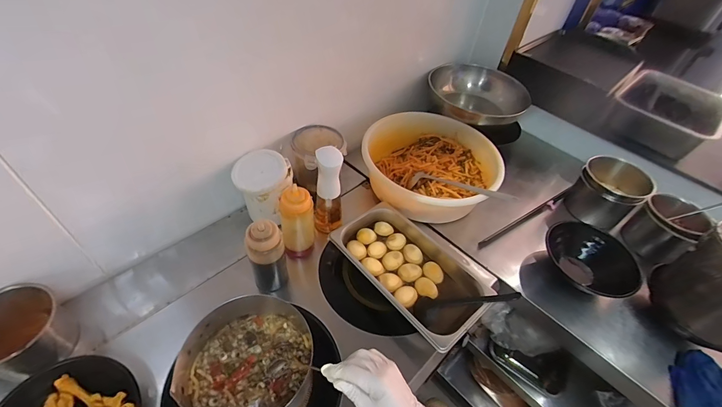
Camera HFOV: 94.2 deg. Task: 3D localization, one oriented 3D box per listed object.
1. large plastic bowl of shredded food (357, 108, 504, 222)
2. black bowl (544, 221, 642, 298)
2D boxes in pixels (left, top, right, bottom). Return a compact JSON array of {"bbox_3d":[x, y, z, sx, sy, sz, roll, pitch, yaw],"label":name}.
[{"bbox_3d":[0.198,-0.098,0.896,0.313,0.113,0.333,4,48,-4],"label":"large plastic bowl of shredded food"},{"bbox_3d":[0.505,0.143,0.768,0.185,0.092,0.190,-18,53,-22],"label":"black bowl"}]

